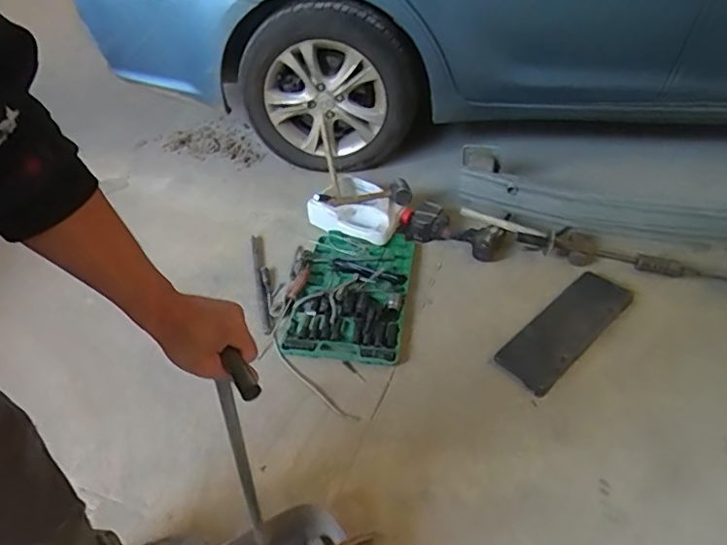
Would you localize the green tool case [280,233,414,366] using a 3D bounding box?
[{"bbox_3d":[-0.030,0.058,1.548,0.312,0.051,0.470,4,42,9],"label":"green tool case"}]

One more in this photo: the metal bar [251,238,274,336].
[{"bbox_3d":[-0.300,0.014,1.628,0.041,0.035,0.450,-11,42,-9],"label":"metal bar"}]

